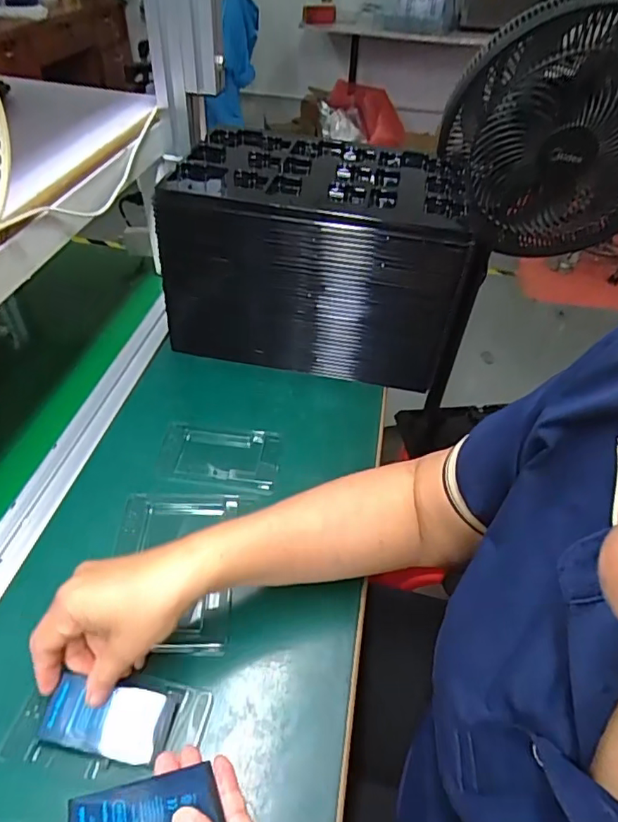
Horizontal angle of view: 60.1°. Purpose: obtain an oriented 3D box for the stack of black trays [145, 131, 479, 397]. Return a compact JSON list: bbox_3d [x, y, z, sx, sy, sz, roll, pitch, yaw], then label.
[{"bbox_3d":[0.012,-0.200,0.685,0.323,0.210,0.222,10,44,4],"label":"stack of black trays"}]

